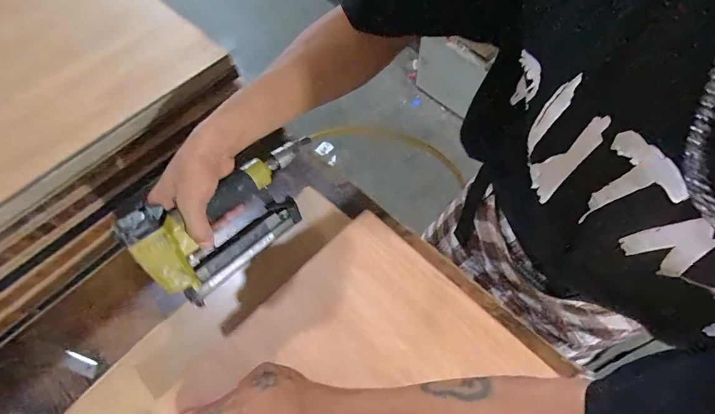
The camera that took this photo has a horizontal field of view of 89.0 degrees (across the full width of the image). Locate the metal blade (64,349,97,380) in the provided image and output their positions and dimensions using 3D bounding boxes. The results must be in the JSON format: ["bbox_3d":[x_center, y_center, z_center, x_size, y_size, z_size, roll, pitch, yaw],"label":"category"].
[{"bbox_3d":[-0.373,0.211,0.491,0.048,0.004,0.020,26,69,4],"label":"metal blade"}]

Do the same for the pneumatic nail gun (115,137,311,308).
[{"bbox_3d":[-0.144,0.005,0.445,0.229,0.125,0.059,-39,65,-24],"label":"pneumatic nail gun"}]

